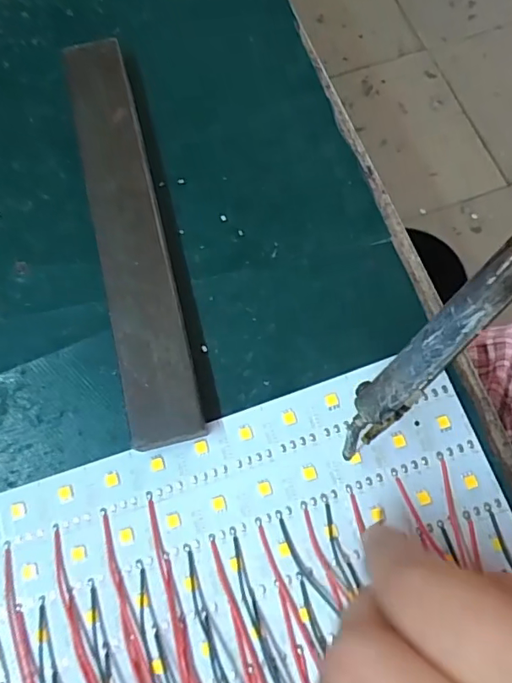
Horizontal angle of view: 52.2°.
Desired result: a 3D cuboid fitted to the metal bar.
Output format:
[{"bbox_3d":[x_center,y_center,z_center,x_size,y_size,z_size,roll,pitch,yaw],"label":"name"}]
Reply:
[{"bbox_3d":[-0.058,-0.052,0.241,0.029,0.016,0.201,-14,72,-3],"label":"metal bar"}]

